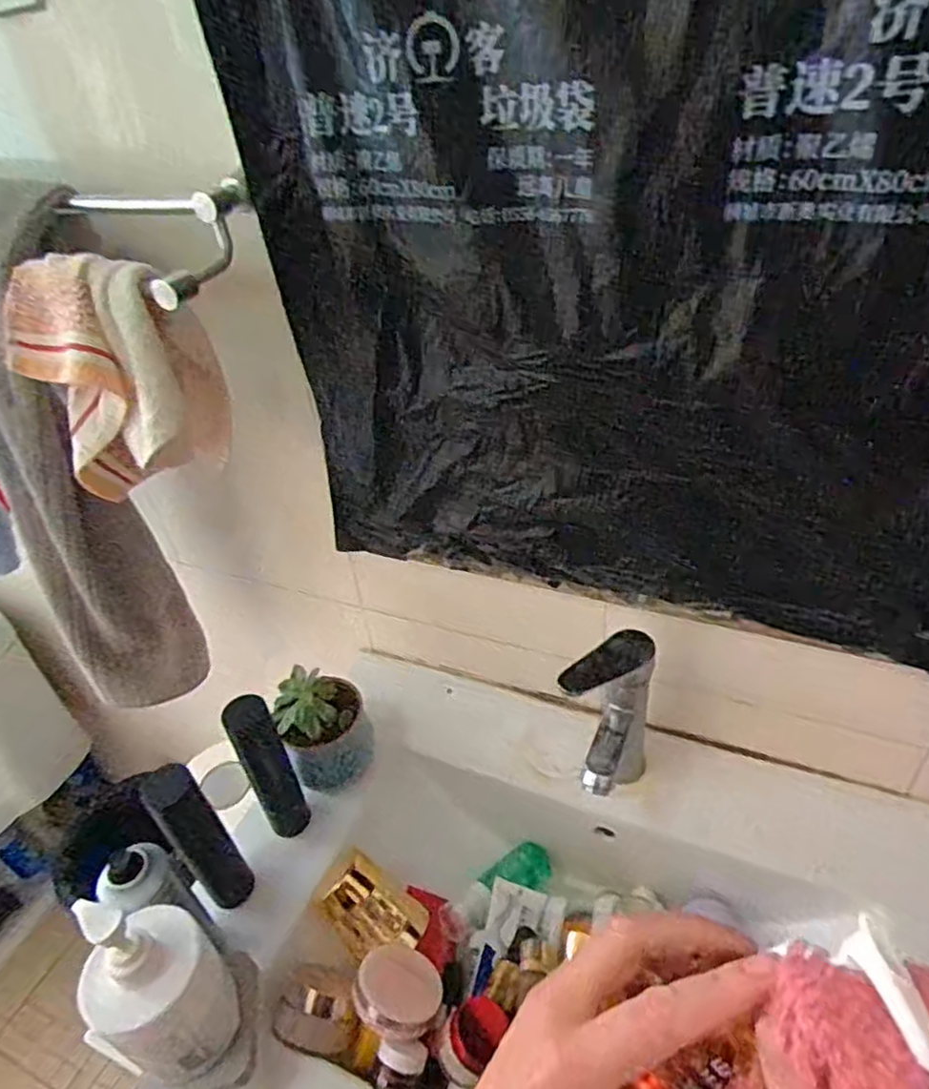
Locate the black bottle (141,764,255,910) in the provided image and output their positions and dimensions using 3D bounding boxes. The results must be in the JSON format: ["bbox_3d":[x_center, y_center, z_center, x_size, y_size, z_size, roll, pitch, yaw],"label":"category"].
[{"bbox_3d":[-0.235,0.265,0.609,0.044,0.186,0.037,-33,46,-30],"label":"black bottle"}]

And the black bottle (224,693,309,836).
[{"bbox_3d":[-0.188,0.215,0.655,0.039,0.175,0.041,-20,41,-17],"label":"black bottle"}]

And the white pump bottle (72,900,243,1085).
[{"bbox_3d":[-0.215,0.302,0.469,0.074,0.151,0.081,15,43,25],"label":"white pump bottle"}]

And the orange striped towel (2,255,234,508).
[{"bbox_3d":[-0.279,-0.132,0.569,0.162,0.197,0.089,5,40,13],"label":"orange striped towel"}]

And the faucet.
[{"bbox_3d":[0.131,0.176,0.636,0.058,0.188,0.129,18,45,28],"label":"faucet"}]

